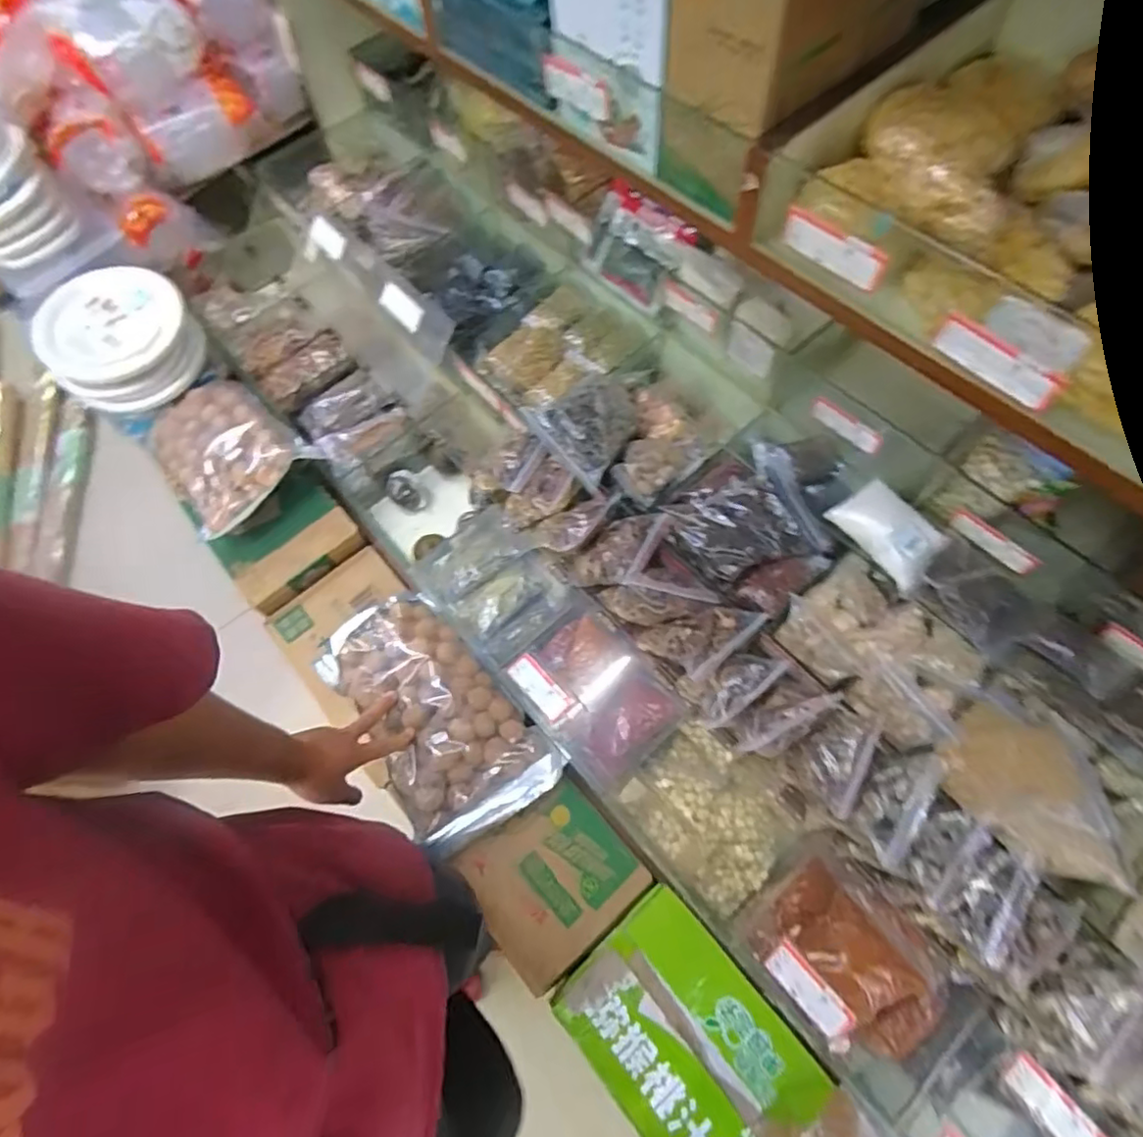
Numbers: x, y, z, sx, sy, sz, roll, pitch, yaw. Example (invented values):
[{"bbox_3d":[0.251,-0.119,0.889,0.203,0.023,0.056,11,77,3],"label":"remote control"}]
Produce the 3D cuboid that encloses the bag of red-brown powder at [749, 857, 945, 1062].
[{"bbox_3d":[0.300,0.430,0.668,0.145,0.066,0.193,-36,68,-13],"label":"bag of red-brown powder"}]

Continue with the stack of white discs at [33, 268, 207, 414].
[{"bbox_3d":[-0.741,-0.378,1.013,0.228,0.101,0.217,-31,67,-11],"label":"stack of white discs"}]

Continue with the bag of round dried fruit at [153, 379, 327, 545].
[{"bbox_3d":[-0.562,-0.198,0.993,0.209,0.069,0.296,-41,69,-15],"label":"bag of round dried fruit"}]

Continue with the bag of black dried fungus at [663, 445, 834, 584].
[{"bbox_3d":[0.214,-0.060,0.764,0.161,0.052,0.137,-25,66,-9],"label":"bag of black dried fungus"}]

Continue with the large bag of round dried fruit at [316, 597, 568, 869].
[{"bbox_3d":[-0.187,0.188,0.804,0.188,0.042,0.335,-37,68,-14],"label":"large bag of round dried fruit"}]

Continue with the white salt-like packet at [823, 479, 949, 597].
[{"bbox_3d":[0.370,-0.043,0.714,0.075,0.030,0.121,-37,68,-14],"label":"white salt-like packet"}]

